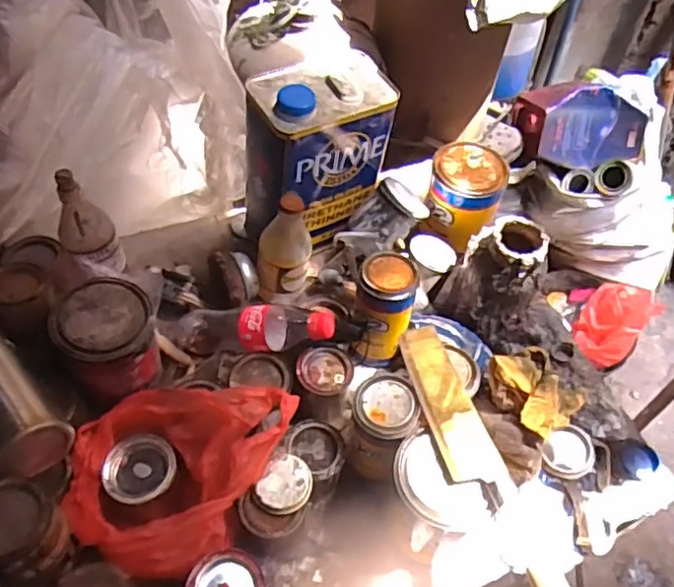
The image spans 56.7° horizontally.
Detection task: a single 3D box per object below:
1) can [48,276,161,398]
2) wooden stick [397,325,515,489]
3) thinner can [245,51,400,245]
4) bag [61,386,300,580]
[{"bbox_3d":[-0.253,0.055,0.710,0.098,0.109,0.105,1,54,-1],"label":"can"},{"bbox_3d":[0.110,0.108,0.629,0.055,0.021,0.179,-13,55,-11],"label":"wooden stick"},{"bbox_3d":[-0.026,-0.180,0.819,0.177,0.214,0.109,-29,60,-21],"label":"thinner can"},{"bbox_3d":[-0.156,0.188,0.629,0.220,0.122,0.169,5,54,2],"label":"bag"}]

